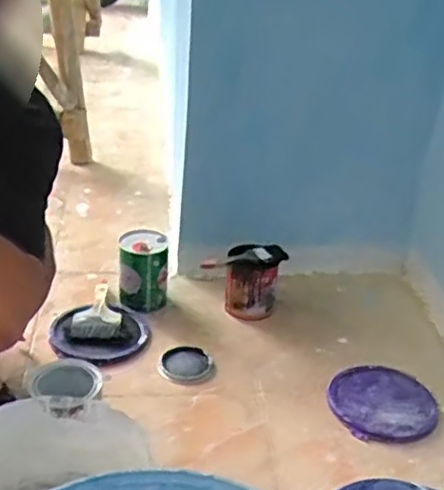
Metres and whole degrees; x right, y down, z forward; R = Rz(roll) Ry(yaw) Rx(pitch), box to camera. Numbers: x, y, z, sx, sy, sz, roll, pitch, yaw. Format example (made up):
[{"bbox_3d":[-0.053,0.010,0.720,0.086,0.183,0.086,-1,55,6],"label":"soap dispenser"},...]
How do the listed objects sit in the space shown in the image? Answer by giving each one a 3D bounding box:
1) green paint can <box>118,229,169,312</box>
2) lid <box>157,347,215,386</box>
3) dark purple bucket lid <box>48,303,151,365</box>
[{"bbox_3d":[-0.159,0.057,1.358,0.098,0.142,0.101,1,28,-7],"label":"green paint can"},{"bbox_3d":[-0.062,0.218,1.218,0.097,0.015,0.103,3,28,-2],"label":"lid"},{"bbox_3d":[-0.230,0.163,1.285,0.177,0.027,0.165,3,28,-2],"label":"dark purple bucket lid"}]

